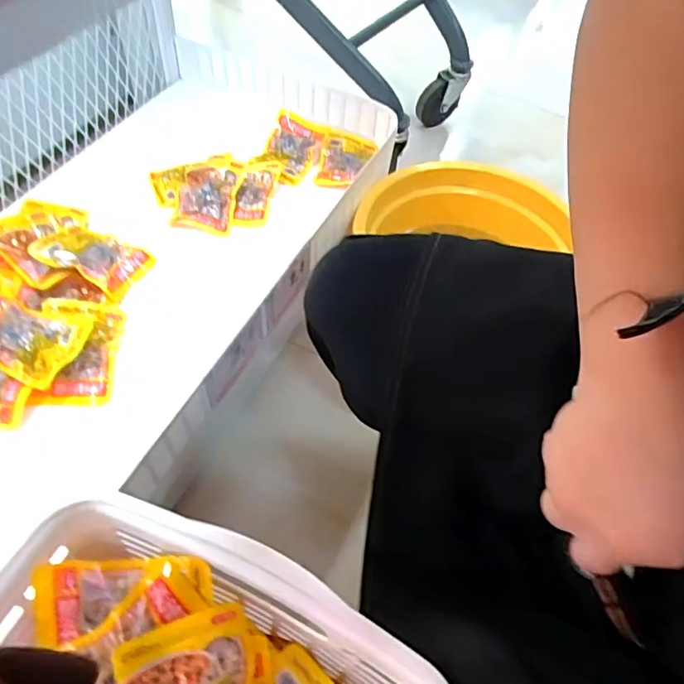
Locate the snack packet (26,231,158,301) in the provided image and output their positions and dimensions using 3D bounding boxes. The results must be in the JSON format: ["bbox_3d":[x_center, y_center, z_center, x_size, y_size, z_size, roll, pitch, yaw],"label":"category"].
[{"bbox_3d":[-0.297,-0.102,0.644,0.117,0.036,0.083,22,56,12],"label":"snack packet"}]

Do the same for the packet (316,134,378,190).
[{"bbox_3d":[0.003,-0.272,0.800,0.072,0.019,0.116,15,55,7],"label":"packet"}]

